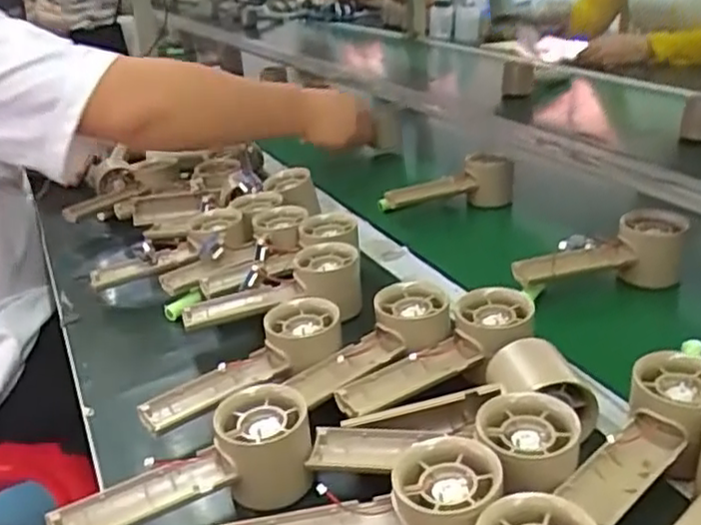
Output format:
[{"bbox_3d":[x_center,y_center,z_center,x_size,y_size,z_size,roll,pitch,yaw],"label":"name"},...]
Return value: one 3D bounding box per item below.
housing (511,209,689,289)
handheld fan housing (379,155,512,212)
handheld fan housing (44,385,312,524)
[{"bbox_3d":[0.223,-0.010,0.637,0.151,0.056,0.051,-9,27,-6],"label":"housing"},{"bbox_3d":[0.115,-0.088,0.837,0.155,0.054,0.066,-11,27,-9],"label":"handheld fan housing"},{"bbox_3d":[-0.101,0.124,0.426,0.155,0.050,0.059,-14,28,-15],"label":"handheld fan housing"}]

